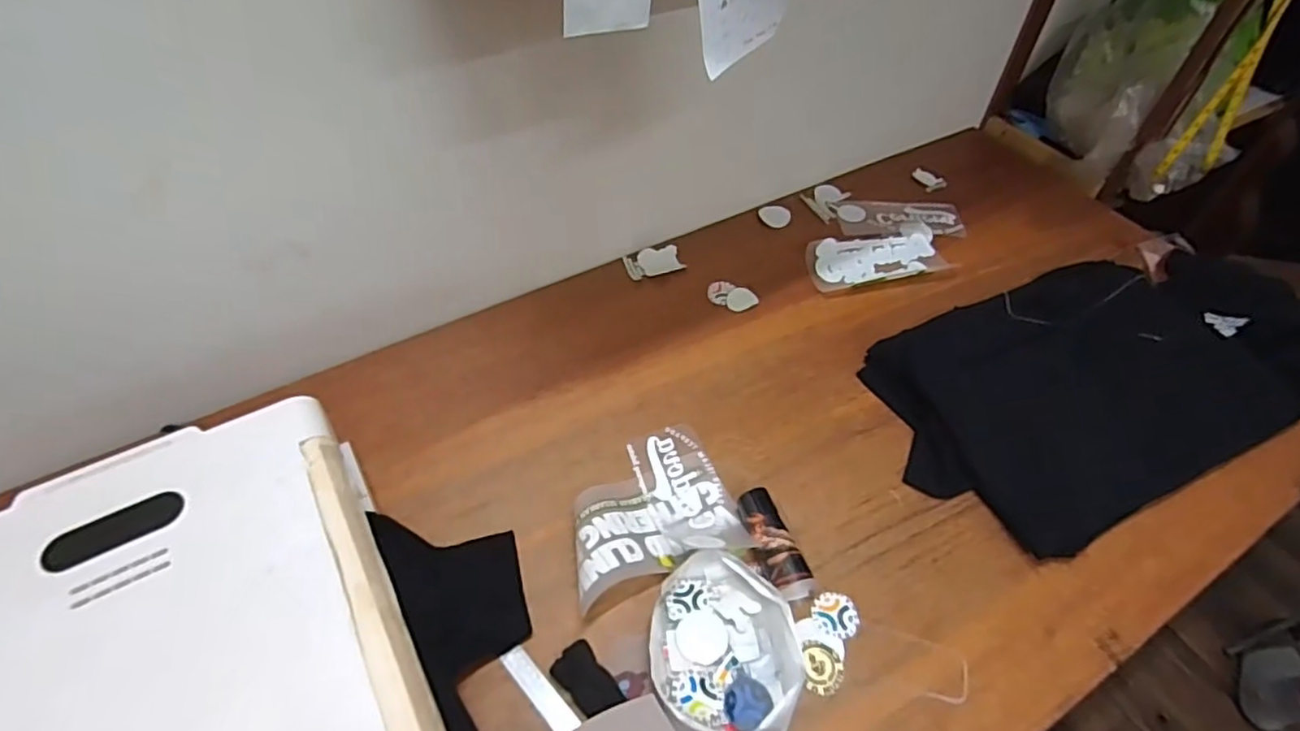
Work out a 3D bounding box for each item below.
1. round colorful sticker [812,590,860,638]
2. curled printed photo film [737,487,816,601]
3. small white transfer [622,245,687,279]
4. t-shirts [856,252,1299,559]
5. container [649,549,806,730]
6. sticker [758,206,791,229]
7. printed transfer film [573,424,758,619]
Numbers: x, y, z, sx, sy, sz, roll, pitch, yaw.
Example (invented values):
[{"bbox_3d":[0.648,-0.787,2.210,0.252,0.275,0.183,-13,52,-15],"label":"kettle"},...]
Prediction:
[{"bbox_3d":[0.226,0.302,0.778,0.055,0.004,0.055,-2,44,2],"label":"round colorful sticker"},{"bbox_3d":[0.154,0.223,0.810,0.057,0.048,0.143,-15,54,-13],"label":"curled printed photo film"},{"bbox_3d":[0.007,-0.190,1.169,0.104,0.005,0.064,-17,54,-14],"label":"small white transfer"},{"bbox_3d":[0.759,0.005,0.999,0.829,0.069,0.421,-13,53,-12],"label":"t-shirts"},{"bbox_3d":[0.083,0.318,0.731,0.160,0.048,0.197,-3,52,-4],"label":"container"},{"bbox_3d":[0.251,-0.297,1.271,0.065,0.004,0.063,3,58,-5],"label":"sticker"},{"bbox_3d":[-0.006,0.175,0.834,0.228,0.068,0.210,-17,54,-14],"label":"printed transfer film"}]

